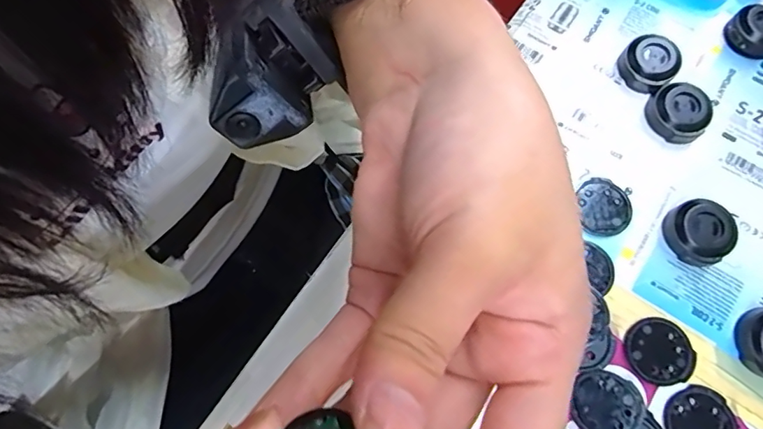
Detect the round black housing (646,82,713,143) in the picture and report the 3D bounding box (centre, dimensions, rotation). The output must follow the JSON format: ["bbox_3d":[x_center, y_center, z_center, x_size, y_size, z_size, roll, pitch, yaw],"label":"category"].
[{"bbox_3d":[0.155,-0.054,0.260,0.031,0.013,0.031,0,71,1],"label":"round black housing"}]

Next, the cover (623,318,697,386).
[{"bbox_3d":[0.127,0.062,0.225,0.029,0.004,0.028,0,71,1],"label":"cover"}]

